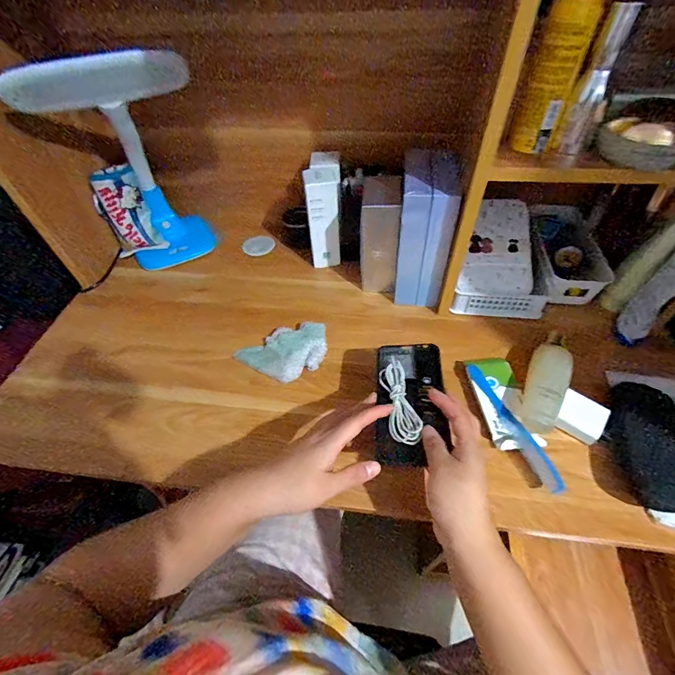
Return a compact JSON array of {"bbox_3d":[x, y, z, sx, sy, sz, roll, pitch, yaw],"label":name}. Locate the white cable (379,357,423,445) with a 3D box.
[{"bbox_3d":[0.072,0.073,0.419,0.034,0.014,0.103,-6,55,-2],"label":"white cable"}]

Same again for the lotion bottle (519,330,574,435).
[{"bbox_3d":[0.272,0.050,0.467,0.048,0.036,0.165,22,56,20],"label":"lotion bottle"}]

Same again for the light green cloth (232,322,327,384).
[{"bbox_3d":[-0.078,0.018,0.548,0.129,0.024,0.091,-29,55,-19],"label":"light green cloth"}]

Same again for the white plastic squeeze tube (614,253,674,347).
[{"bbox_3d":[0.432,-0.062,0.479,0.044,0.164,0.055,35,61,27],"label":"white plastic squeeze tube"}]

